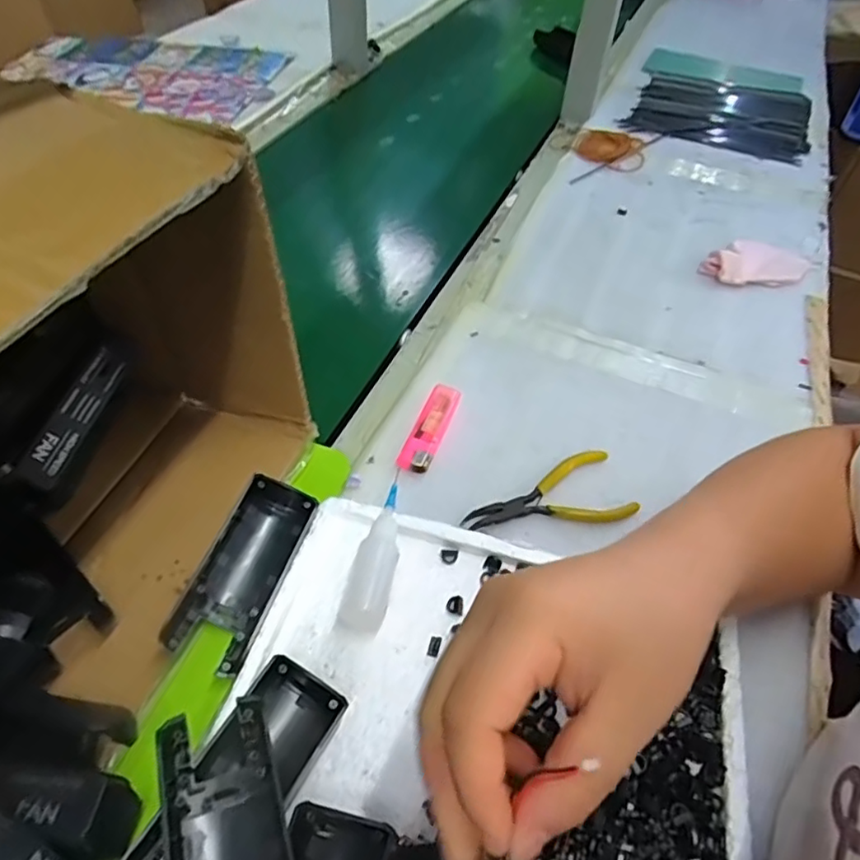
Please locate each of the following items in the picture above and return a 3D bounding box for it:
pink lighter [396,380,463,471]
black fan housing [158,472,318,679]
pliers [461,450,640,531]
[{"bbox_3d":[0.001,-0.003,0.446,0.023,0.013,0.080,19,51,11],"label":"pink lighter"},{"bbox_3d":[-0.105,0.079,0.346,0.044,0.032,0.107,16,51,8],"label":"black fan housing"},{"bbox_3d":[0.081,0.050,0.406,0.112,0.015,0.053,-16,54,-17],"label":"pliers"}]

